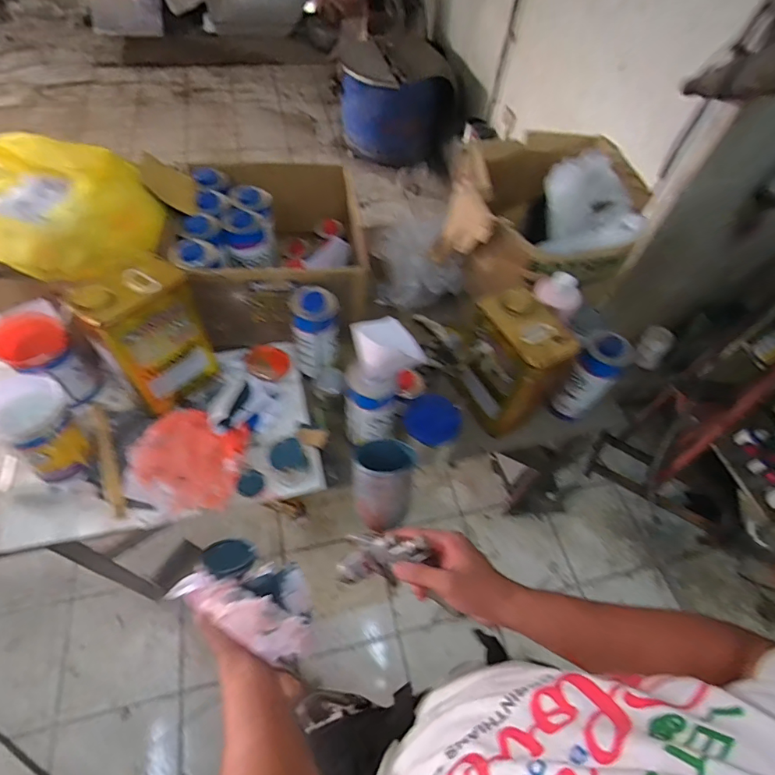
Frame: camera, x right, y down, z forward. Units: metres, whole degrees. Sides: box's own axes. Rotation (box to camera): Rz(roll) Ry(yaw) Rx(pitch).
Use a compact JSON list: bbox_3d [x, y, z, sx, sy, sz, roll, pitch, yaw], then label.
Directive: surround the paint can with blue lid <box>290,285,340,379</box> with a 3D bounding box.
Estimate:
[{"bbox_3d":[-0.140,-0.098,0.884,0.084,0.188,0.092,3,56,-4],"label":"paint can with blue lid"}]

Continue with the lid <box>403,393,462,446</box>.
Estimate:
[{"bbox_3d":[0.081,0.057,0.814,0.105,0.011,0.089,28,81,26],"label":"lid"}]

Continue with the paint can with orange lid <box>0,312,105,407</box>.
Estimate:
[{"bbox_3d":[-0.613,-0.046,0.813,0.113,0.156,0.103,25,57,10],"label":"paint can with orange lid"}]

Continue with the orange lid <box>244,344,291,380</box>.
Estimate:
[{"bbox_3d":[-0.255,-0.055,0.949,0.085,0.020,0.103,-26,60,-14],"label":"orange lid"}]

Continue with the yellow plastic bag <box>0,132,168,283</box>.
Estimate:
[{"bbox_3d":[-0.550,-0.331,0.773,0.246,0.165,0.276,-14,59,-15],"label":"yellow plastic bag"}]

